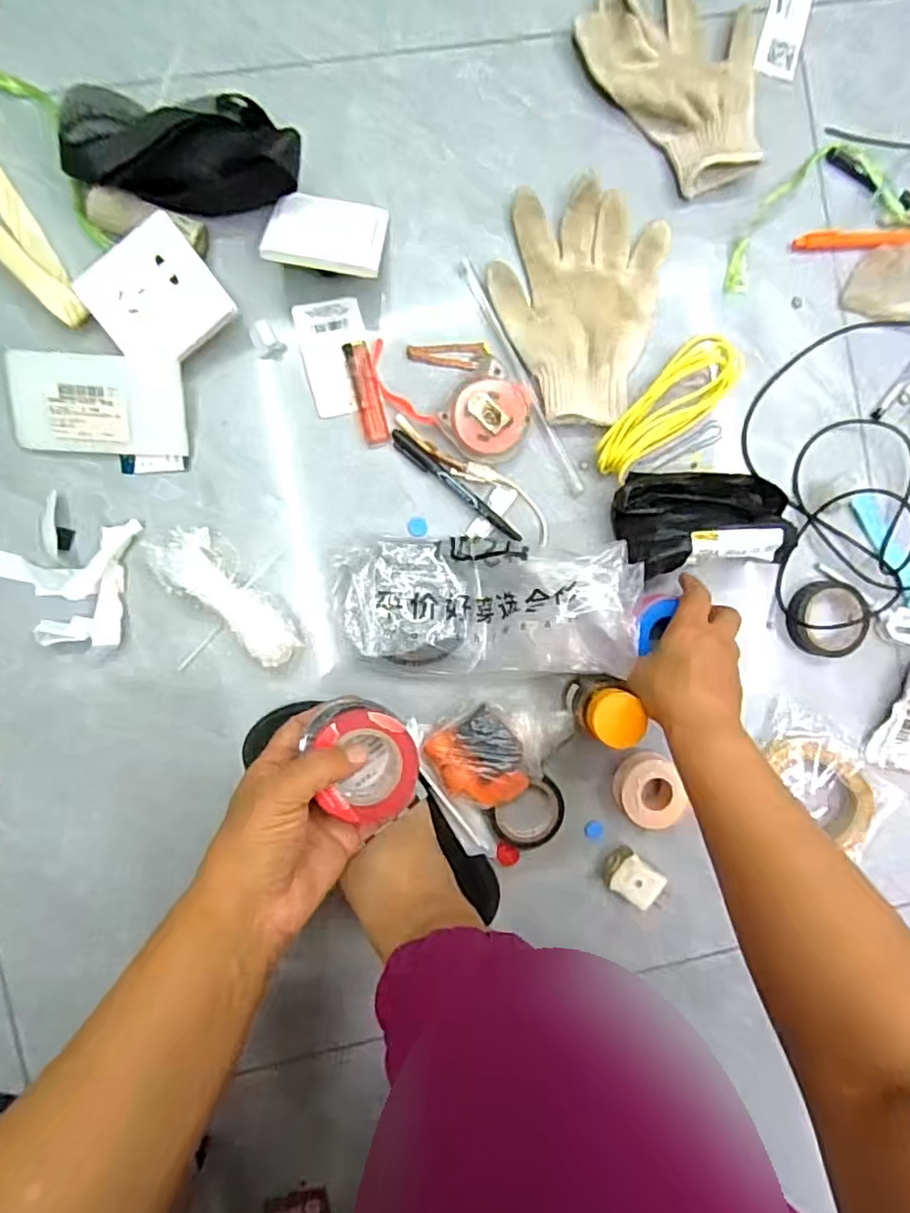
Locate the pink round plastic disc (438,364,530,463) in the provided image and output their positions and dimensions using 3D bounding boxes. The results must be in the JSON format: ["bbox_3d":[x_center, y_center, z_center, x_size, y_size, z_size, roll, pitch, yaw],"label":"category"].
[{"bbox_3d":[0.029,-0.154,0.511,0.067,0.030,0.067,0,92,-5],"label":"pink round plastic disc"}]

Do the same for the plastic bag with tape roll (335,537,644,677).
[{"bbox_3d":[0.025,0.000,0.497,0.227,0.083,0.104,3,92,-5],"label":"plastic bag with tape roll"}]

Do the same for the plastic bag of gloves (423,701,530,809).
[{"bbox_3d":[0.021,0.128,0.508,0.068,0.039,0.079,-32,94,-3],"label":"plastic bag of gloves"}]

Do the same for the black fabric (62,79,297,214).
[{"bbox_3d":[-0.203,-0.339,0.463,0.176,0.069,0.077,1,92,-5],"label":"black fabric"}]

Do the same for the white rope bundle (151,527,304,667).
[{"bbox_3d":[-0.176,-0.009,0.496,0.051,0.044,0.135,-44,95,-2],"label":"white rope bundle"}]

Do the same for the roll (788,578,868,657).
[{"bbox_3d":[0.336,0.011,0.556,0.071,0.020,0.066,0,92,-5],"label":"roll"}]

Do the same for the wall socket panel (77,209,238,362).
[{"bbox_3d":[-0.228,-0.236,0.480,0.090,0.023,0.087,-42,95,-3],"label":"wall socket panel"}]

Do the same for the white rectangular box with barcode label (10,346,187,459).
[{"bbox_3d":[-0.279,-0.158,0.484,0.129,0.012,0.073,0,111,-9],"label":"white rectangular box with barcode label"}]

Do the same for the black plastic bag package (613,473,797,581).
[{"bbox_3d":[0.210,-0.068,0.522,0.157,0.061,0.086,-2,92,-5],"label":"black plastic bag package"}]

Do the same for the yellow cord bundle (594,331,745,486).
[{"bbox_3d":[0.183,-0.168,0.524,0.055,0.036,0.158,42,88,-5],"label":"yellow cord bundle"}]

